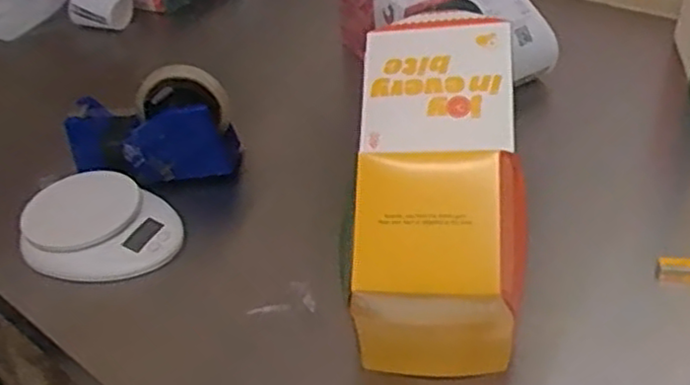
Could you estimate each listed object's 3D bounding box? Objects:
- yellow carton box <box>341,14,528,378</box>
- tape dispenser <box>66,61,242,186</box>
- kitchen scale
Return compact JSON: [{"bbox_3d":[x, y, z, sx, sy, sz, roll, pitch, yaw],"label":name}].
[{"bbox_3d":[0.064,-0.002,0.518,0.116,0.169,0.243,0,53,8],"label":"yellow carton box"},{"bbox_3d":[-0.197,-0.065,0.699,0.164,0.102,0.070,-10,39,-4],"label":"tape dispenser"},{"bbox_3d":[-0.233,0.033,0.644,0.147,0.029,0.116,19,45,29],"label":"kitchen scale"}]

